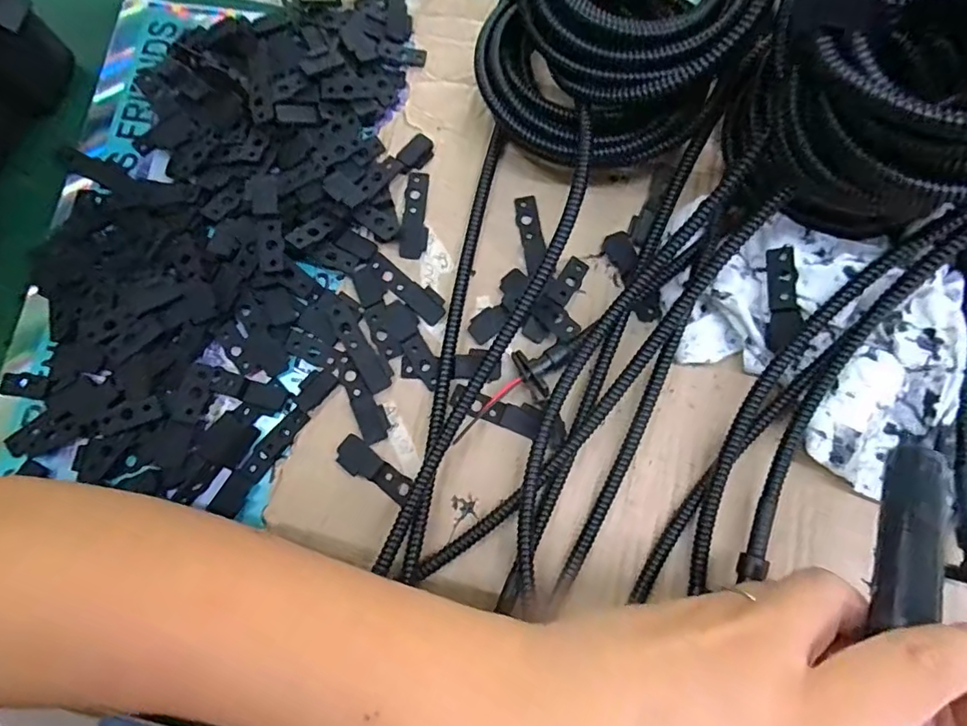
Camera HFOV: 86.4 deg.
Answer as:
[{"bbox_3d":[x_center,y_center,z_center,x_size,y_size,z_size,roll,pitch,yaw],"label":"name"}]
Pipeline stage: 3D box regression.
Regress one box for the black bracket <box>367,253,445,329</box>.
[{"bbox_3d":[-0.042,-0.042,0.285,0.050,0.004,0.015,39,81,8],"label":"black bracket"}]

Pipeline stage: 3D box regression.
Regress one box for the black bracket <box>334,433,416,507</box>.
[{"bbox_3d":[-0.055,0.054,0.261,0.043,0.007,0.015,35,80,7],"label":"black bracket"}]

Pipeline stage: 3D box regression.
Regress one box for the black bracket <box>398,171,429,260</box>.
[{"bbox_3d":[-0.037,-0.085,0.292,0.015,0.004,0.053,7,78,2],"label":"black bracket"}]

